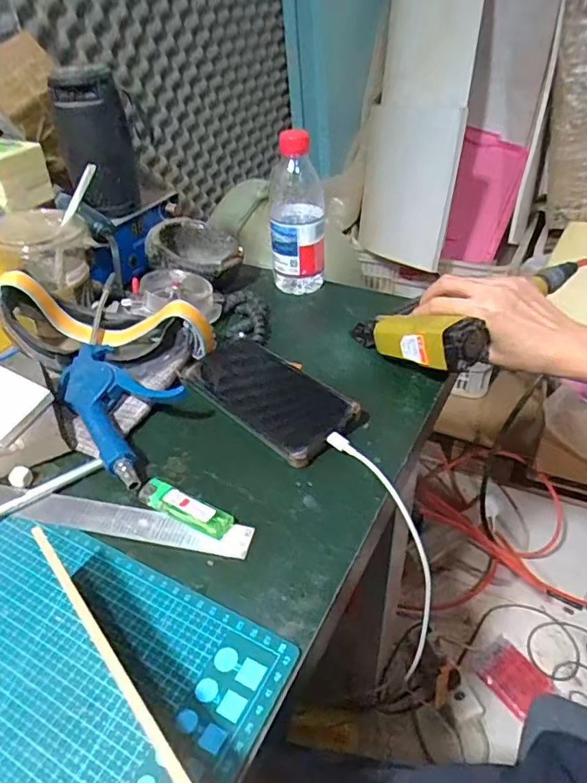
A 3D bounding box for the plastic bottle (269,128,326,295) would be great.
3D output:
[{"bbox_3d":[0.005,-0.198,0.614,0.062,0.174,0.063,-2,39,-1],"label":"plastic bottle"}]

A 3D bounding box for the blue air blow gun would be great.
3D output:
[{"bbox_3d":[-0.151,0.006,0.469,0.076,0.040,0.157,-27,45,-28],"label":"blue air blow gun"}]

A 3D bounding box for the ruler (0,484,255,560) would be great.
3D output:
[{"bbox_3d":[-0.203,0.086,0.408,0.351,0.008,0.028,7,39,11],"label":"ruler"}]

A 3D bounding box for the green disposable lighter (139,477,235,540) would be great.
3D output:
[{"bbox_3d":[-0.079,0.085,0.392,0.073,0.012,0.022,19,43,23],"label":"green disposable lighter"}]

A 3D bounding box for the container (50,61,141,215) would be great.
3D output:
[{"bbox_3d":[-0.219,-0.275,0.597,0.075,0.138,0.066,-15,40,-14],"label":"container"}]

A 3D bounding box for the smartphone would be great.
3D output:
[{"bbox_3d":[-0.026,-0.002,0.483,0.077,0.016,0.170,-39,48,-24],"label":"smartphone"}]

